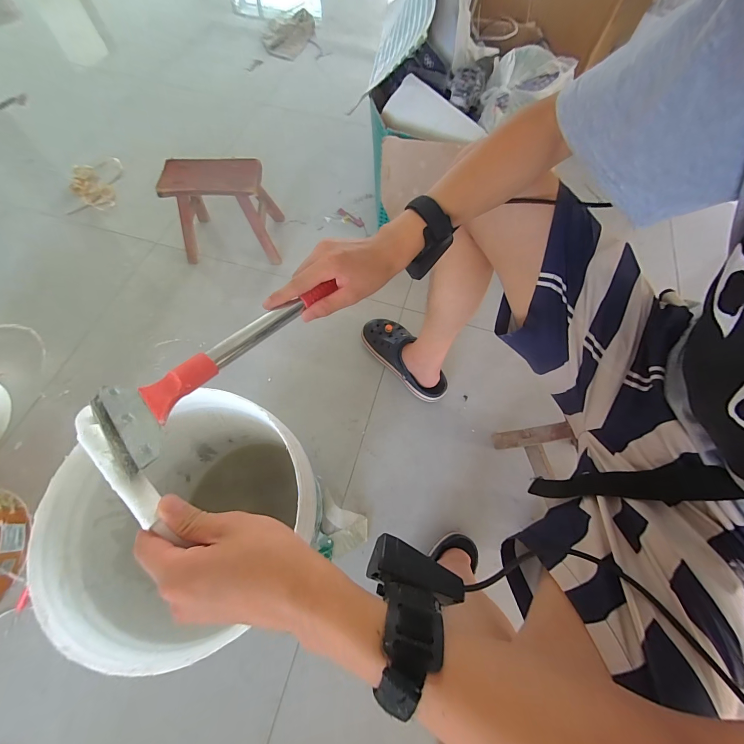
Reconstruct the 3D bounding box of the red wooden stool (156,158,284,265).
[{"bbox_3d":[-0.414,-0.464,0.923,0.283,0.232,0.186,-2,66,-2],"label":"red wooden stool"}]

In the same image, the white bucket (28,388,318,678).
[{"bbox_3d":[-0.241,0.227,0.541,0.278,0.384,0.296,0,66,-1],"label":"white bucket"}]

